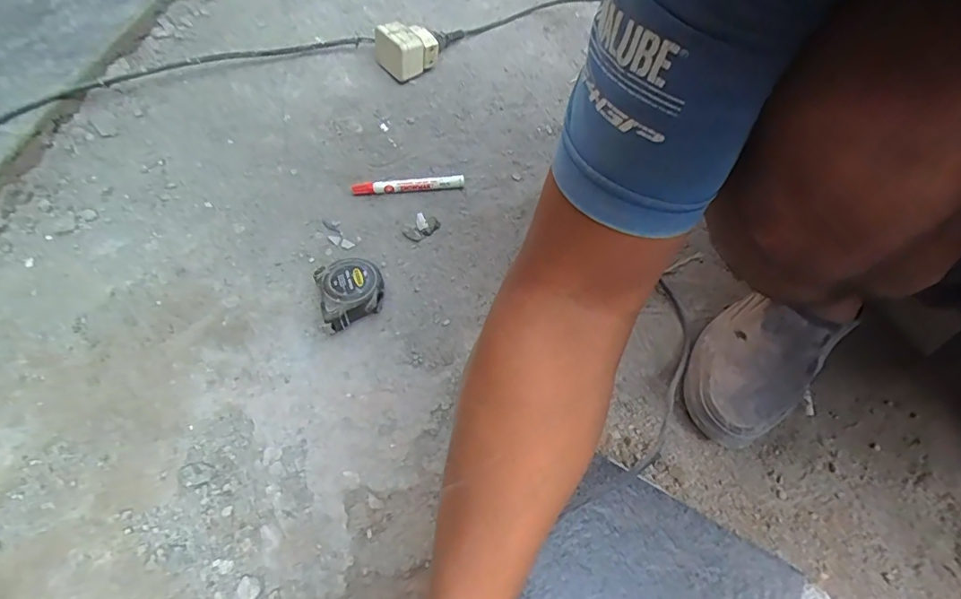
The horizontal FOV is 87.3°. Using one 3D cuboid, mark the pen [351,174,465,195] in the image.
[{"bbox_3d":[-0.095,-0.152,0.664,0.146,0.012,0.020,-8,60,-6],"label":"pen"}]

